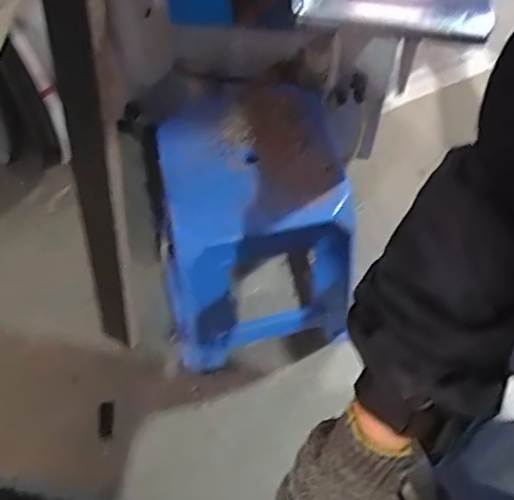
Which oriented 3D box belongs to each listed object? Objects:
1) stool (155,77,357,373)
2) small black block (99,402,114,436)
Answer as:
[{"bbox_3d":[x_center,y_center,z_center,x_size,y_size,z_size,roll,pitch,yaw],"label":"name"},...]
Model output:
[{"bbox_3d":[-0.020,-0.039,1.057,0.312,0.391,0.341,-11,63,-5],"label":"stool"},{"bbox_3d":[-0.287,0.322,1.117,0.028,0.010,0.063,6,69,-20],"label":"small black block"}]

